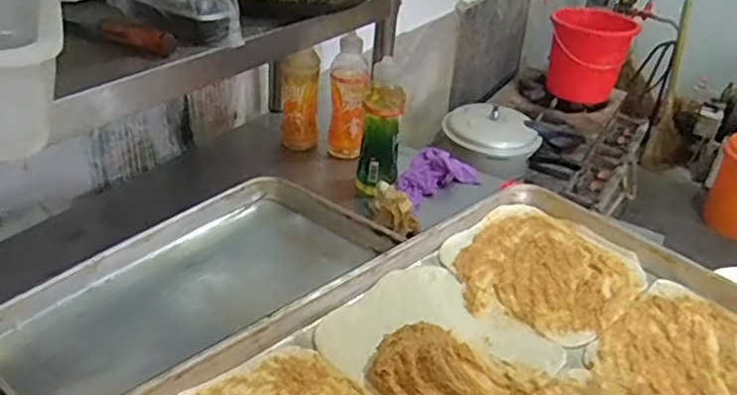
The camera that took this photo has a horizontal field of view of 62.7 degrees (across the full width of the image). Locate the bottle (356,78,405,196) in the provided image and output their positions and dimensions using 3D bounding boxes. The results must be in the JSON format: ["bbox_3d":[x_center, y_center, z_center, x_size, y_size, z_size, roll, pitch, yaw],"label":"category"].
[{"bbox_3d":[0.020,-0.101,0.993,0.067,0.174,0.060,-21,36,-31],"label":"bottle"}]

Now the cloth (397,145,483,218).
[{"bbox_3d":[0.126,-0.038,1.075,0.141,0.043,0.201,3,31,7],"label":"cloth"}]

